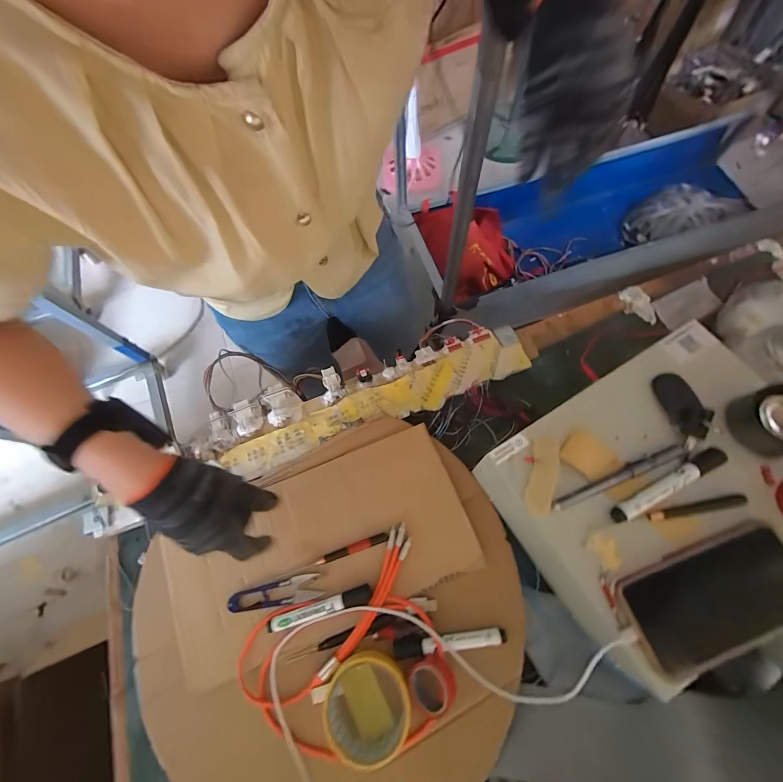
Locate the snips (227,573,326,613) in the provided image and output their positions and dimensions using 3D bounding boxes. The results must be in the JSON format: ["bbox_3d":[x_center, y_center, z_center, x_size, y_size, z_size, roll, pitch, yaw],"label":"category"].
[{"bbox_3d":[-0.147,0.258,0.435,0.114,0.013,0.031,-9,72,-2],"label":"snips"}]

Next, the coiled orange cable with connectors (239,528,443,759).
[{"bbox_3d":[-0.044,0.312,0.398,0.252,0.023,0.185,-33,70,-8],"label":"coiled orange cable with connectors"}]

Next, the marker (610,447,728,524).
[{"bbox_3d":[0.281,0.095,0.346,0.133,0.021,0.016,-26,74,-7],"label":"marker"}]

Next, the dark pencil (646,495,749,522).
[{"bbox_3d":[0.303,0.118,0.342,0.096,0.015,0.011,-10,72,-2],"label":"dark pencil"}]

